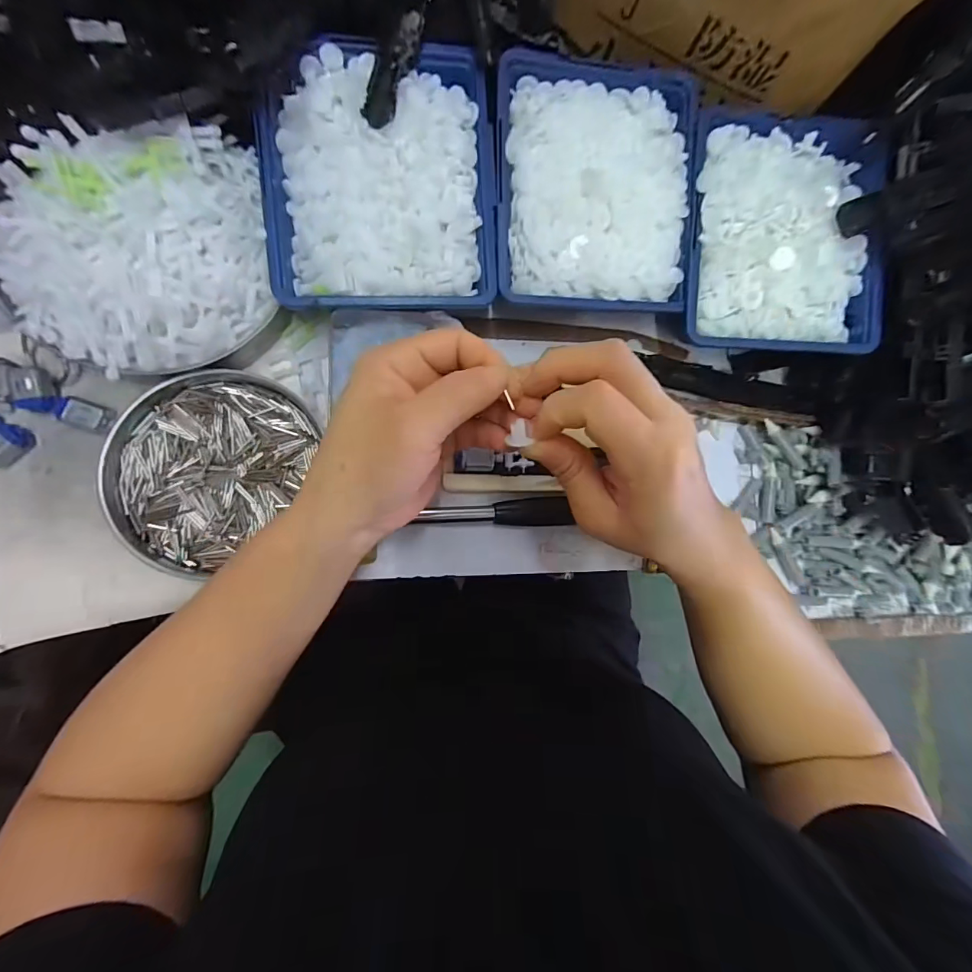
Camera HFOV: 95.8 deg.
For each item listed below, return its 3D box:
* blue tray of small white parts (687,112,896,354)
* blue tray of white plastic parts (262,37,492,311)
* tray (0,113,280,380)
[{"bbox_3d":[0.218,-0.182,0.321,0.142,0.035,0.160,2,84,-7],"label":"blue tray of small white parts"},{"bbox_3d":[-0.067,-0.199,0.285,0.142,0.040,0.154,-4,84,-8],"label":"blue tray of white plastic parts"},{"bbox_3d":[-0.212,-0.141,0.272,0.156,0.060,0.124,-22,87,-9],"label":"tray"}]

